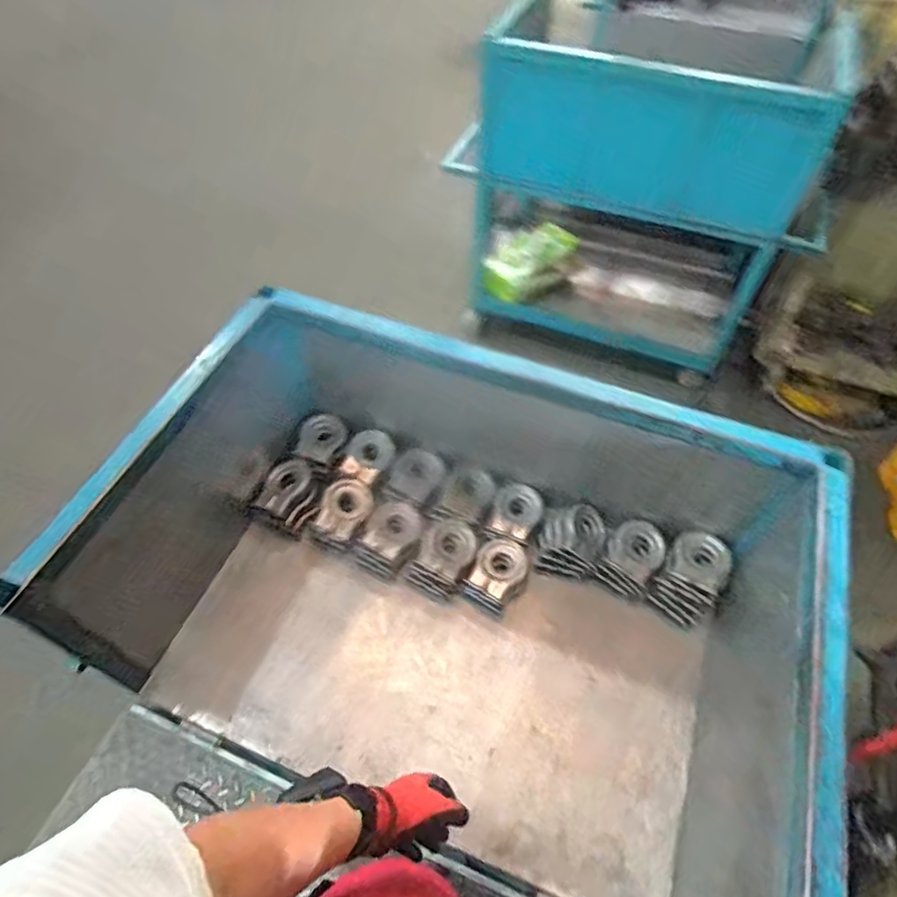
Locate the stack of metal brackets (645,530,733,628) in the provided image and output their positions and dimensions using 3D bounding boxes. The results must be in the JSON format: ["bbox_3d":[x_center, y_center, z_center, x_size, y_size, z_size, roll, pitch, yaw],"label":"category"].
[{"bbox_3d":[0.452,0.232,1.095,0.107,0.080,0.153,30,60,19],"label":"stack of metal brackets"}]

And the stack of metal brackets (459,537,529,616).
[{"bbox_3d":[0.091,0.237,1.123,0.095,0.048,0.134,30,60,19],"label":"stack of metal brackets"}]

